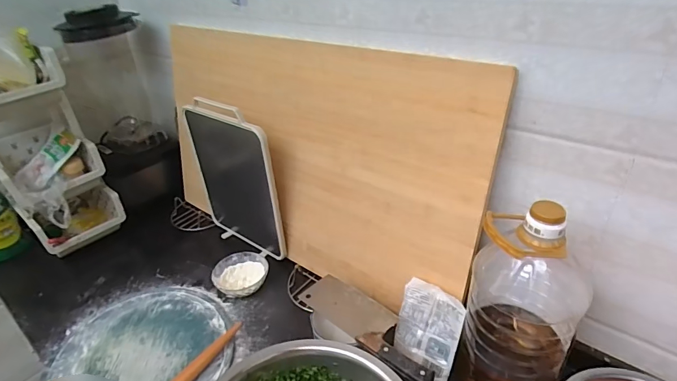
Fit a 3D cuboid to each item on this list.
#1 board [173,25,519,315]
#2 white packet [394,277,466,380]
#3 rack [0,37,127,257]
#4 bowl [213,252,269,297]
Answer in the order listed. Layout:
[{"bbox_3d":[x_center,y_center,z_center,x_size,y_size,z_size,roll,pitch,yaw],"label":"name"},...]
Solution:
[{"bbox_3d":[-0.113,-0.073,0.876,0.888,0.488,0.034,18,25,35],"label":"board"},{"bbox_3d":[0.155,0.248,0.700,0.114,0.157,0.019,18,5,38],"label":"white packet"},{"bbox_3d":[-0.793,-0.133,1.008,0.356,0.586,0.220,10,34,34],"label":"rack"},{"bbox_3d":[-0.219,0.198,0.906,0.119,0.053,0.112,-3,32,2],"label":"bowl"}]

